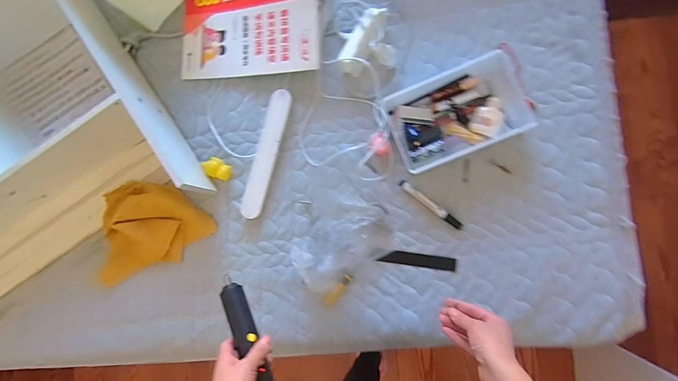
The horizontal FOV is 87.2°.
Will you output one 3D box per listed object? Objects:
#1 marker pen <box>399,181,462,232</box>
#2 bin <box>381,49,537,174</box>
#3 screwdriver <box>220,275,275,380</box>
[{"bbox_3d":[0.167,0.026,0.649,0.135,0.012,0.015,38,91,9],"label":"marker pen"},{"bbox_3d":[0.207,-0.136,0.636,0.233,0.053,0.158,-22,83,6],"label":"bin"},{"bbox_3d":[-0.132,0.205,0.505,0.029,0.026,0.172,-31,67,4],"label":"screwdriver"}]

